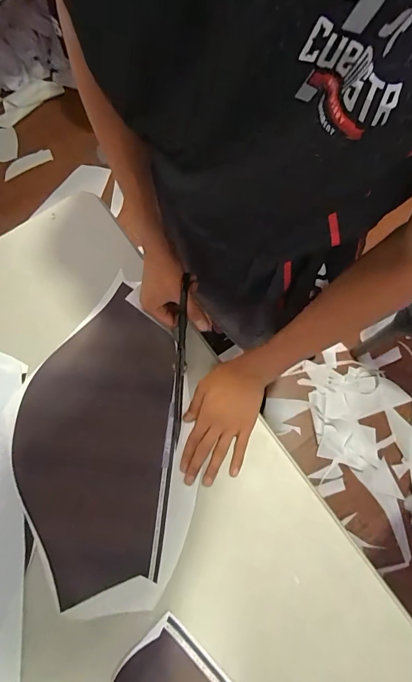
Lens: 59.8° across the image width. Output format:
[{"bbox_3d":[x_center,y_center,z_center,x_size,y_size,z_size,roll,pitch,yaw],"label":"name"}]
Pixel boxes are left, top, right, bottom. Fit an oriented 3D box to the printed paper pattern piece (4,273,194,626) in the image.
[{"bbox_3d":[-0.148,0.126,0.511,0.246,0.023,0.426,-1,73,1],"label":"printed paper pattern piece"}]

